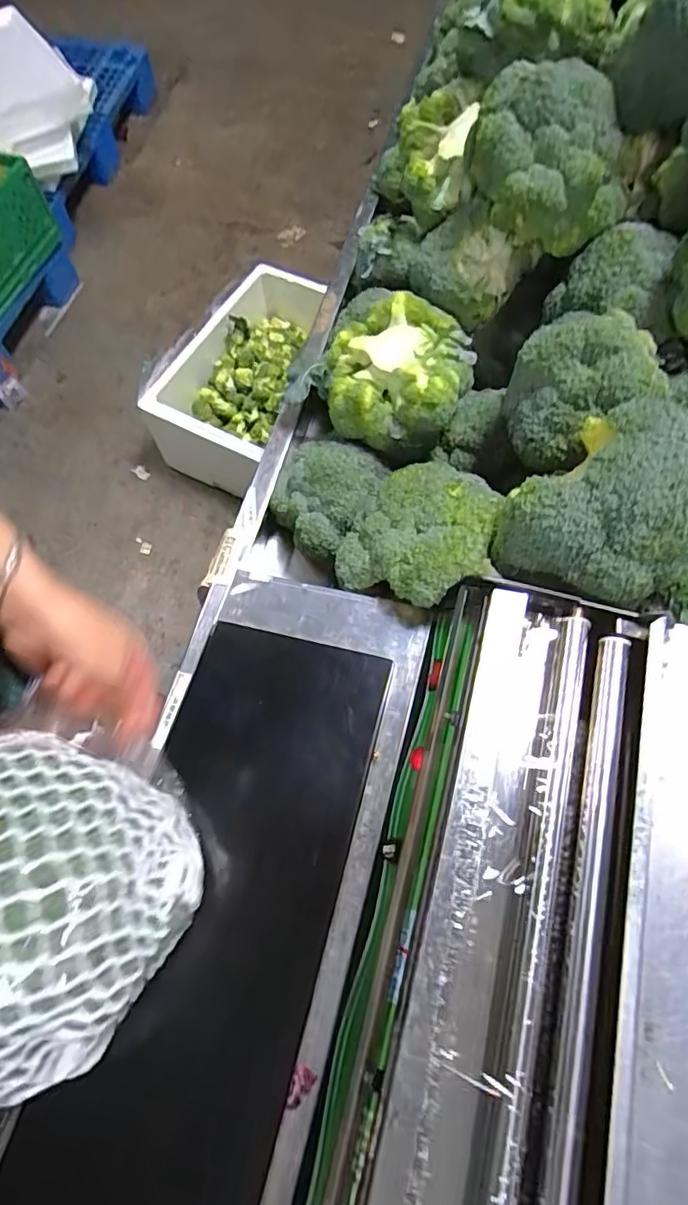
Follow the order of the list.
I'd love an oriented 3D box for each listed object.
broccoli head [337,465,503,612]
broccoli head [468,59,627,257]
[{"bbox_3d":[0.050,-0.049,0.379,0.097,0.066,0.099,32,70,12],"label":"broccoli head"},{"bbox_3d":[0.158,-0.347,0.440,0.108,0.096,0.103,0,67,-1],"label":"broccoli head"}]

